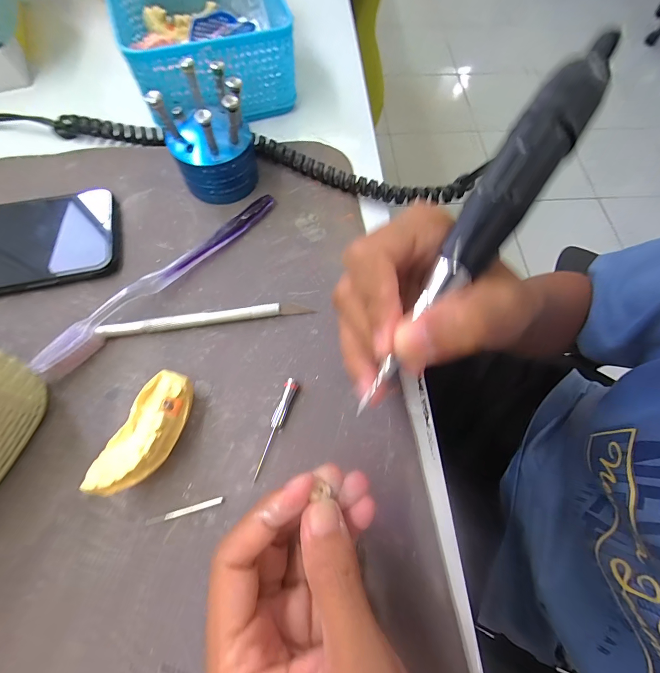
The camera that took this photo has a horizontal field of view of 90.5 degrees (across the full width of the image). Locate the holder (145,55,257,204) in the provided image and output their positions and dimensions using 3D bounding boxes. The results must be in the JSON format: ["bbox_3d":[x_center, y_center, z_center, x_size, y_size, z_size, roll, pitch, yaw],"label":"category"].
[{"bbox_3d":[-0.086,-0.142,0.236,0.056,0.066,0.056,-22,71,-11],"label":"holder"}]

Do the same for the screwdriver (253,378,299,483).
[{"bbox_3d":[-0.032,0.053,0.192,0.007,0.008,0.057,18,68,5],"label":"screwdriver"}]

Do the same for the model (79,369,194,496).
[{"bbox_3d":[-0.098,0.051,0.178,0.029,0.029,0.063,17,68,4],"label":"model"}]

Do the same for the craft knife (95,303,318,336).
[{"bbox_3d":[-0.079,-0.012,0.215,0.134,0.009,0.009,-6,68,-5],"label":"craft knife"}]

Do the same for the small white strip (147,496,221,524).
[{"bbox_3d":[-0.078,0.093,0.175,0.039,0.004,0.004,-14,69,-8],"label":"small white strip"}]

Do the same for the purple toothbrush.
[{"bbox_3d":[-0.108,-0.043,0.221,0.013,0.019,0.186,39,72,12],"label":"purple toothbrush"}]

